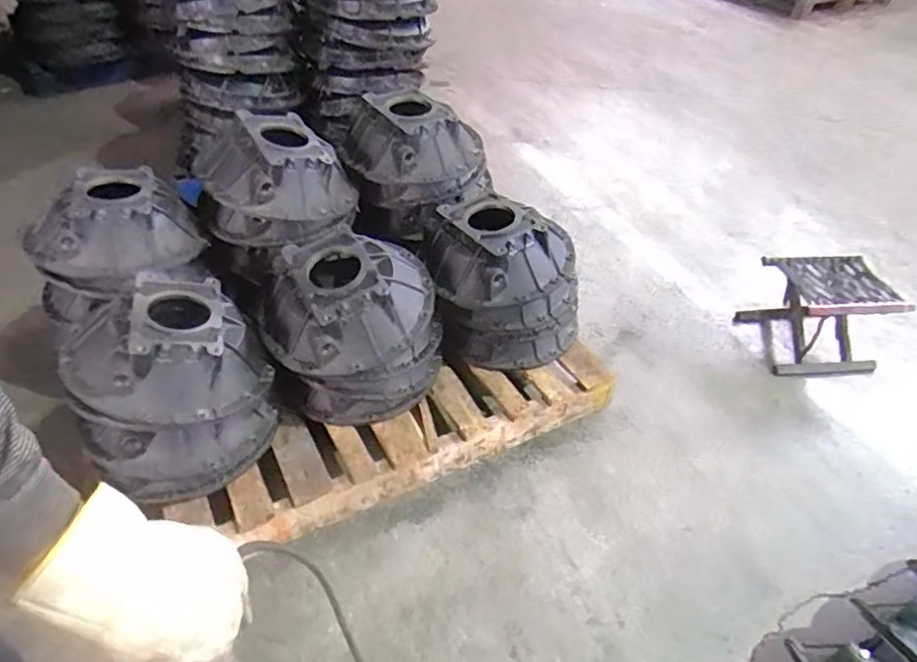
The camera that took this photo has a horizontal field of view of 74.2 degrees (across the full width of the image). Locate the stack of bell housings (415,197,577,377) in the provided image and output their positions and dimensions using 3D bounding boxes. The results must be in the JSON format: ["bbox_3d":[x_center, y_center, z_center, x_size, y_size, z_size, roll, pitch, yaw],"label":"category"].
[{"bbox_3d":[0.114,-0.130,1.503,0.376,0.316,0.315,-10,44,-12],"label":"stack of bell housings"}]

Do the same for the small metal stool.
[{"bbox_3d":[1.010,-0.056,1.702,0.305,0.241,0.267,0,42,-1],"label":"small metal stool"}]

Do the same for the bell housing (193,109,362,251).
[{"bbox_3d":[-0.449,-0.374,1.478,0.377,0.198,0.306,-5,43,-7],"label":"bell housing"}]

